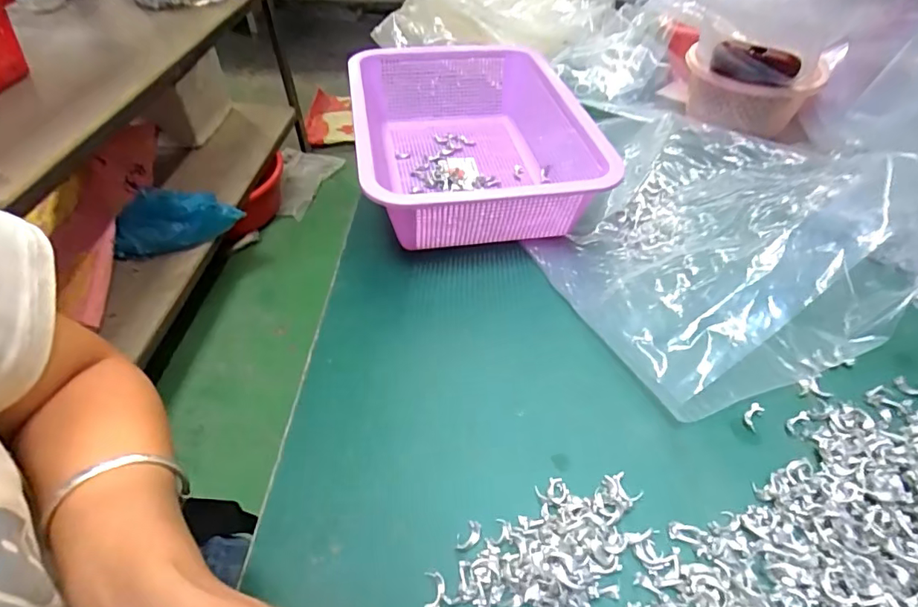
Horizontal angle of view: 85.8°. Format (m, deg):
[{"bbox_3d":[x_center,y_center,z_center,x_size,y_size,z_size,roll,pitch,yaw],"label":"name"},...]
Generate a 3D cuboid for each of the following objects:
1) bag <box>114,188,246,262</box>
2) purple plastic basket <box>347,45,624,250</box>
[{"bbox_3d":[-0.682,-0.189,1.181,0.286,0.127,0.121,-3,47,-3],"label":"bag"},{"bbox_3d":[0.010,-0.166,0.510,0.227,0.091,0.295,-8,48,-9],"label":"purple plastic basket"}]

